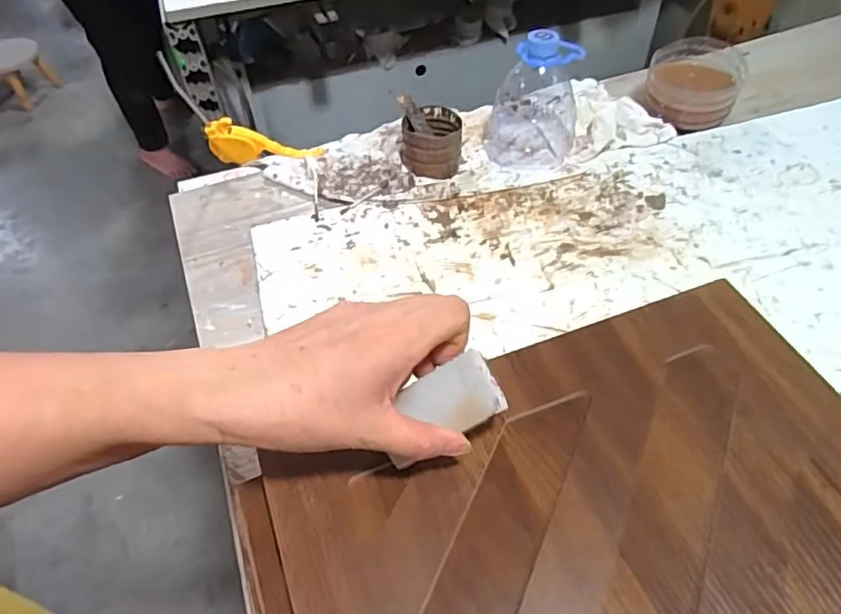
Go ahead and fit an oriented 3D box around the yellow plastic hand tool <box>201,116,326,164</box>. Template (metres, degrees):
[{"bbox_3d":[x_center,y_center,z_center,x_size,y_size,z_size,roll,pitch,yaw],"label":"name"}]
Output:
[{"bbox_3d":[-0.181,-0.188,0.685,0.130,0.051,0.018,2,50,5],"label":"yellow plastic hand tool"}]

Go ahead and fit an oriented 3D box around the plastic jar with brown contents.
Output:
[{"bbox_3d":[0.316,-0.263,0.697,0.098,0.054,0.109,19,54,18],"label":"plastic jar with brown contents"}]

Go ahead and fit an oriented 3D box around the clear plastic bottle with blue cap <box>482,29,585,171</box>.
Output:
[{"bbox_3d":[0.120,-0.217,0.631,0.093,0.128,0.092,11,52,12],"label":"clear plastic bottle with blue cap"}]

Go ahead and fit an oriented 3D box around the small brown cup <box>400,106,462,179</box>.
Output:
[{"bbox_3d":[0.012,-0.177,0.641,0.063,0.046,0.068,0,49,0],"label":"small brown cup"}]

